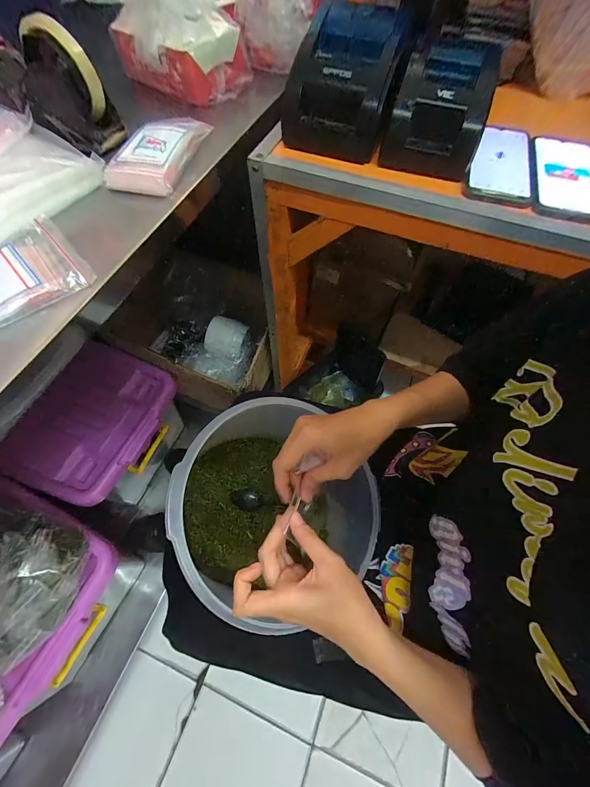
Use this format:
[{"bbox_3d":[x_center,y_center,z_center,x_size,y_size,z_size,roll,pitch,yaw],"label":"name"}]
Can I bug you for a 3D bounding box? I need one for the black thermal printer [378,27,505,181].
[{"bbox_3d":[0.180,-0.358,0.402,0.107,0.103,0.115,15,62,9],"label":"black thermal printer"}]

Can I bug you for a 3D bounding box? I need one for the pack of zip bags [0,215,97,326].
[{"bbox_3d":[-0.280,-0.103,0.298,0.149,0.020,0.095,-38,67,-19],"label":"pack of zip bags"}]

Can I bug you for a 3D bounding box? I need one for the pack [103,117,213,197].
[{"bbox_3d":[-0.169,-0.306,0.402,0.079,0.027,0.145,9,61,6],"label":"pack"}]

